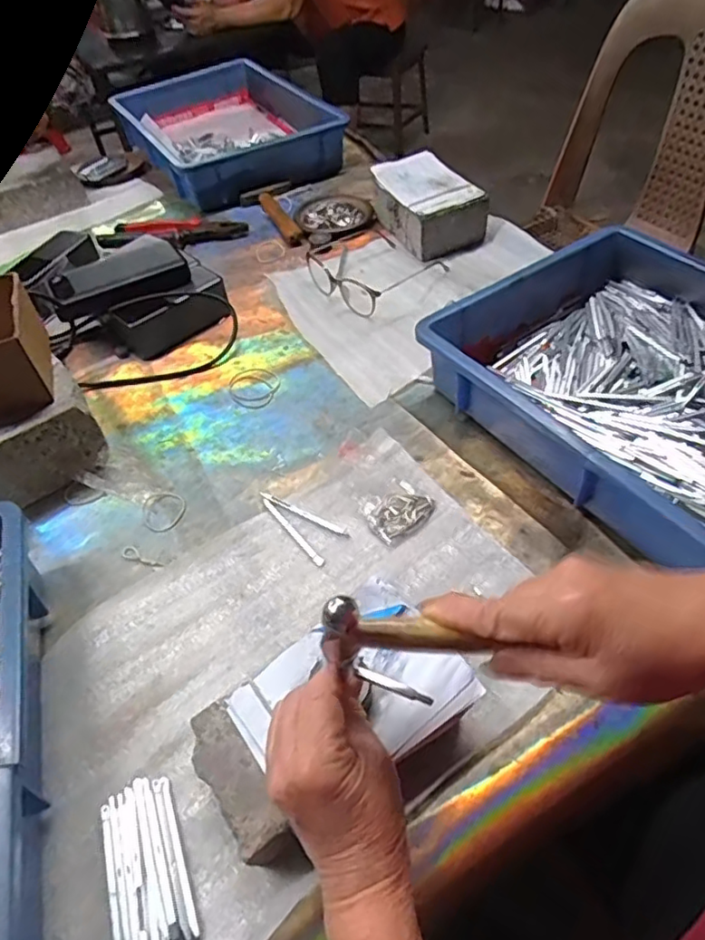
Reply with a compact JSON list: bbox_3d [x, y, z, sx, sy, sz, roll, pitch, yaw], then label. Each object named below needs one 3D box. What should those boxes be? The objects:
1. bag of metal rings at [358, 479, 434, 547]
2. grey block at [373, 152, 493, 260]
[{"bbox_3d":[0.041,0.033,0.524,0.060,0.019,0.048,-24,50,-14],"label":"bag of metal rings"},{"bbox_3d":[0.102,-0.366,0.821,0.103,0.071,0.154,-21,49,-12],"label":"grey block"}]

